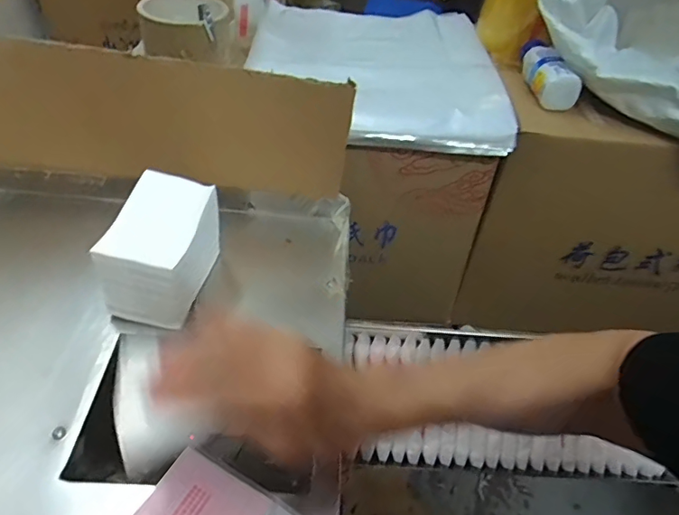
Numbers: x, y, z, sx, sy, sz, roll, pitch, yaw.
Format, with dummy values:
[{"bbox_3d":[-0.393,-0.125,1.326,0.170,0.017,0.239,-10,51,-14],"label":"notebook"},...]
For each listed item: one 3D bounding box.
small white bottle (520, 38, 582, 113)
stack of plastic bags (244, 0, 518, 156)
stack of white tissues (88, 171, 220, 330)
[{"bbox_3d":[0.280,-0.256,0.676,0.053,0.049,0.141,7,44,0],"label":"small white bottle"},{"bbox_3d":[0.043,-0.275,0.712,0.329,0.054,0.359,2,45,-5],"label":"stack of plastic bags"},{"bbox_3d":[-0.156,-0.005,0.445,0.070,0.091,0.103,8,44,1],"label":"stack of white tissues"}]

